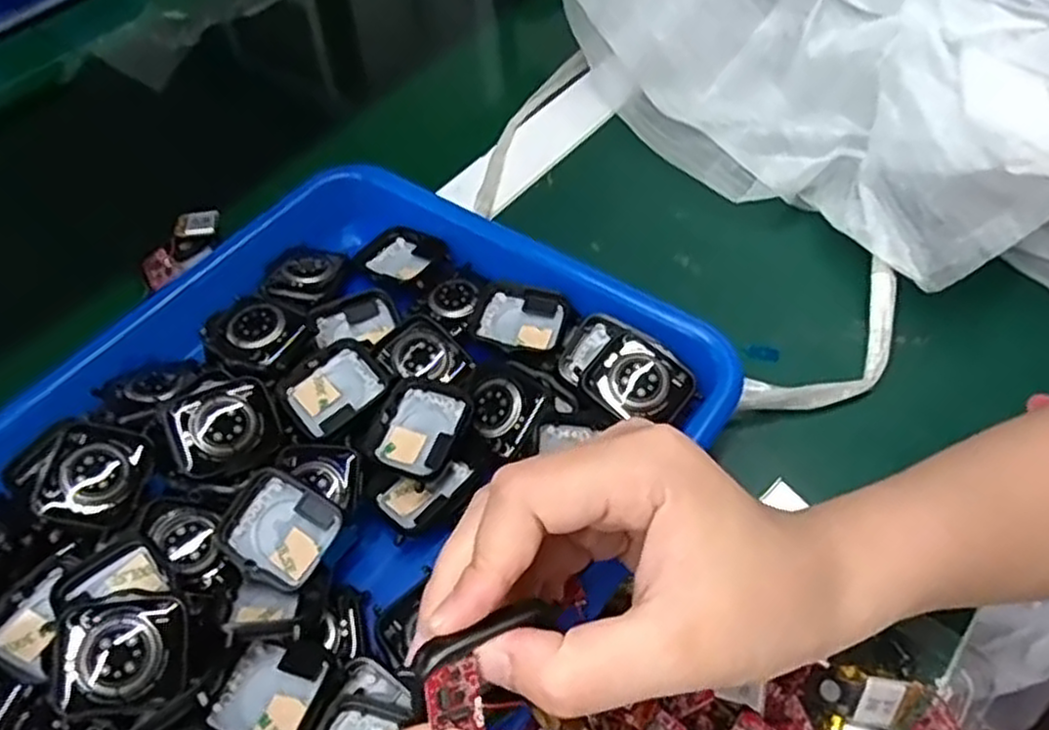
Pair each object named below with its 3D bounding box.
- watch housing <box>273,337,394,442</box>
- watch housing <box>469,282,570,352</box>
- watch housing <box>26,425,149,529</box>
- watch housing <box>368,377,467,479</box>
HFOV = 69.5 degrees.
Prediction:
[{"bbox_3d":[-0.082,0.010,0.324,0.043,0.011,0.035,-35,60,-20],"label":"watch housing"},{"bbox_3d":[-0.003,-0.021,0.345,0.041,0.009,0.037,15,56,14],"label":"watch housing"},{"bbox_3d":[-0.167,0.042,0.293,0.036,0.009,0.041,13,57,-15],"label":"watch housing"},{"bbox_3d":[-0.044,0.025,0.312,0.034,0.009,0.040,20,58,17],"label":"watch housing"}]

